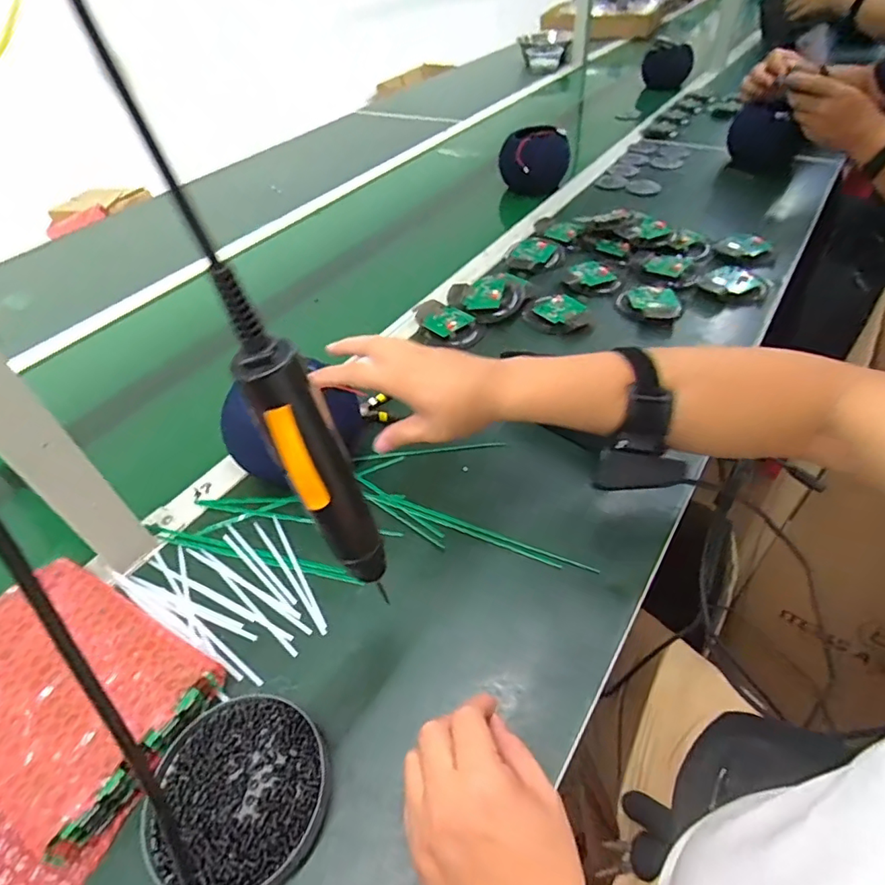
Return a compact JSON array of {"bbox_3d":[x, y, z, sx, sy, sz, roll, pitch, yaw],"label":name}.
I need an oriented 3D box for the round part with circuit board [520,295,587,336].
[{"bbox_3d":[0.151,-0.173,0.710,0.082,0.019,0.072,4,46,10],"label":"round part with circuit board"}]

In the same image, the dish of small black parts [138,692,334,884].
[{"bbox_3d":[-0.134,0.229,0.347,0.113,0.020,0.109,-3,45,3],"label":"dish of small black parts"}]

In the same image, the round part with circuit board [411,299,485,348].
[{"bbox_3d":[0.004,-0.166,0.726,0.068,0.018,0.109,-29,49,-21],"label":"round part with circuit board"}]

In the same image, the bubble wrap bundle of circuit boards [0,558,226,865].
[{"bbox_3d":[-0.283,0.180,0.396,0.203,0.038,0.133,20,50,23],"label":"bubble wrap bundle of circuit boards"}]

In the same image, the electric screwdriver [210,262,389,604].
[{"bbox_3d":[-0.062,0.018,0.276,0.038,0.215,0.031,-17,46,-11],"label":"electric screwdriver"}]

